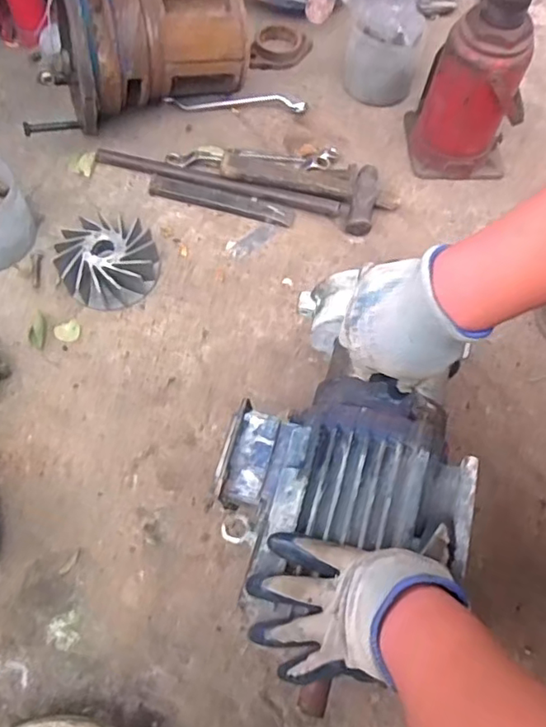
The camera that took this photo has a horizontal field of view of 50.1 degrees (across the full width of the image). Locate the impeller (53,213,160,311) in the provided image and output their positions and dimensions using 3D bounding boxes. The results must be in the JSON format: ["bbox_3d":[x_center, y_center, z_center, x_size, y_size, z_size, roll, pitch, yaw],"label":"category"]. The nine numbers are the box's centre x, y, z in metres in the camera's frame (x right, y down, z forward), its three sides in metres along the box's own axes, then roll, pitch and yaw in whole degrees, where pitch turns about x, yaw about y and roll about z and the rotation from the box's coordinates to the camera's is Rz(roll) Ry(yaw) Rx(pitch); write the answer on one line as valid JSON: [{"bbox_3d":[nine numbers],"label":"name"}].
[{"bbox_3d":[-0.230,-0.144,0.813,0.135,0.050,0.128,-15,67,-8],"label":"impeller"}]

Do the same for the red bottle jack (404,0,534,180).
[{"bbox_3d":[0.299,-0.409,0.843,0.152,0.292,0.135,10,65,3],"label":"red bottle jack"}]

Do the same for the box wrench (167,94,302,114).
[{"bbox_3d":[-0.061,-0.432,0.963,0.230,0.017,0.026,2,65,-1],"label":"box wrench"}]

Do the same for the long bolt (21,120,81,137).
[{"bbox_3d":[-0.332,-0.356,0.876,0.084,0.024,0.020,-19,66,-31],"label":"long bolt"}]

